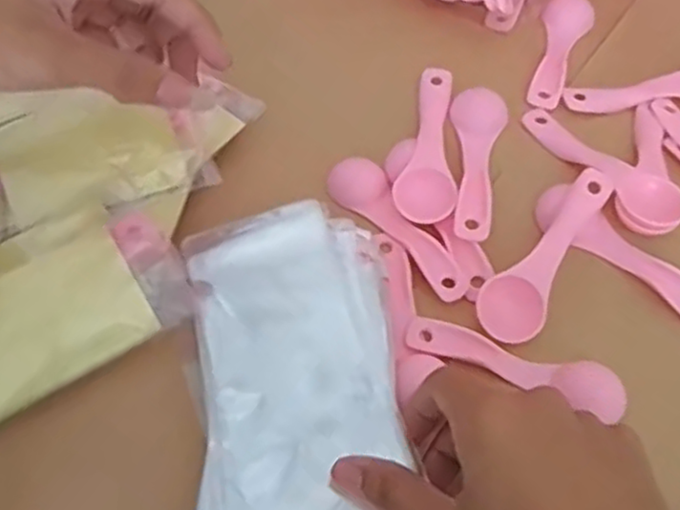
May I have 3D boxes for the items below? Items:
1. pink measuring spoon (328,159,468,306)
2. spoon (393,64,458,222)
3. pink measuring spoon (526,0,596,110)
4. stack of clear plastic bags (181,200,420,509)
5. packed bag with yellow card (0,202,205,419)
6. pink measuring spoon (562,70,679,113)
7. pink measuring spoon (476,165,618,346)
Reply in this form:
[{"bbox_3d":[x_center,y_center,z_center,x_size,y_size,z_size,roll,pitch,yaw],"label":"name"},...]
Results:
[{"bbox_3d":[0.031,-0.016,0.411,0.028,0.011,0.110,-29,64,-18],"label":"pink measuring spoon"},{"bbox_3d":[0.051,-0.069,0.431,0.035,0.012,0.110,3,59,0],"label":"spoon"},{"bbox_3d":[0.147,-0.137,0.474,0.032,0.011,0.104,18,60,9],"label":"pink measuring spoon"},{"bbox_3d":[-0.019,0.072,0.331,0.097,0.031,0.197,-3,57,-3],"label":"stack of clear plastic bags"},{"bbox_3d":[-0.137,0.021,0.354,0.113,0.017,0.077,-29,80,-12],"label":"packed bag with yellow card"},{"bbox_3d":[0.198,-0.107,0.456,0.110,0.010,0.033,-4,59,-4],"label":"pink measuring spoon"},{"bbox_3d":[0.113,-0.002,0.387,0.034,0.023,0.110,31,63,16],"label":"pink measuring spoon"}]

